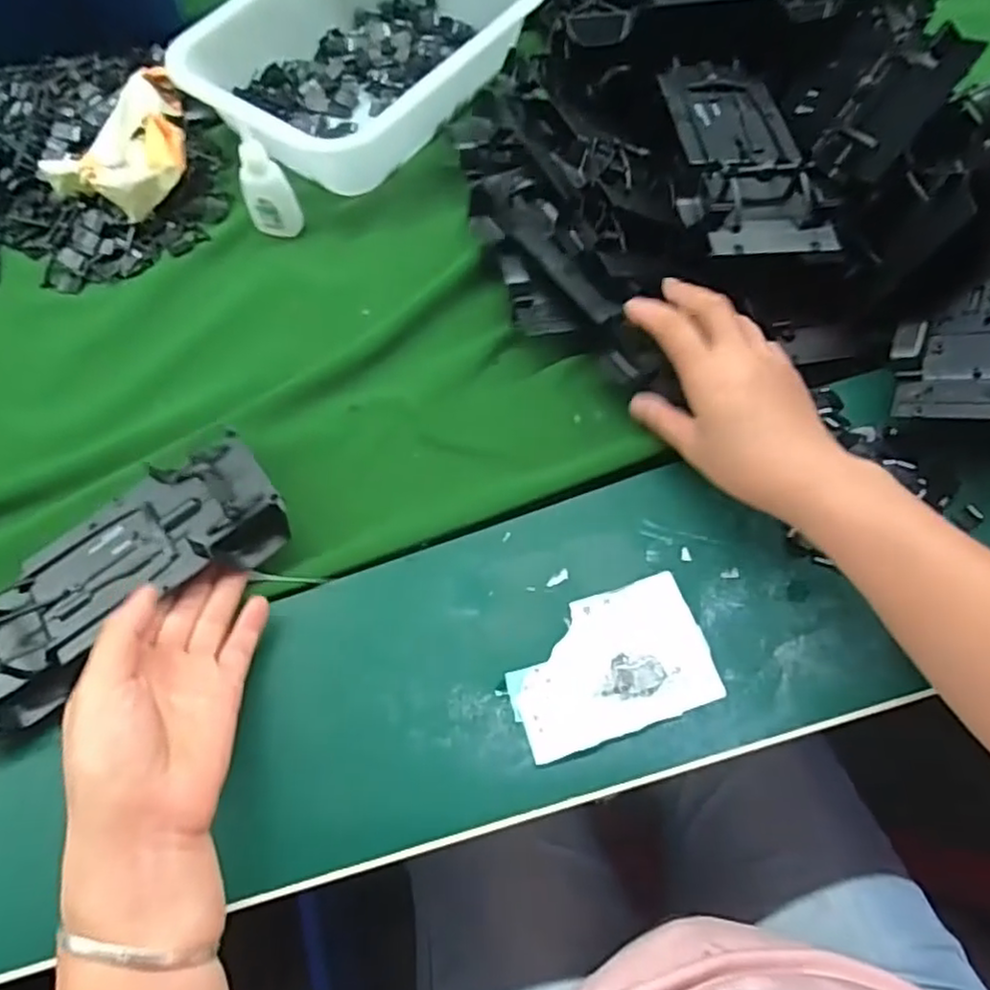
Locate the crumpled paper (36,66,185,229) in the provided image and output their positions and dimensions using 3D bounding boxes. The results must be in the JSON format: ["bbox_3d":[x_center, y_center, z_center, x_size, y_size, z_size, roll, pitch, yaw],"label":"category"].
[{"bbox_3d":[-0.244,-0.251,0.478,0.080,0.029,0.125,21,67,11],"label":"crumpled paper"}]

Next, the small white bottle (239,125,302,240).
[{"bbox_3d":[-0.152,-0.206,0.454,0.029,0.066,0.024,11,65,7],"label":"small white bottle"}]

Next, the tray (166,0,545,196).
[{"bbox_3d":[-0.092,-0.334,0.513,0.186,0.065,0.248,36,71,17],"label":"tray"}]

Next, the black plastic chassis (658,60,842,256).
[{"bbox_3d":[0.142,-0.198,0.388,0.072,0.028,0.148,-6,65,-1],"label":"black plastic chassis"}]

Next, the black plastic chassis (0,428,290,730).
[{"bbox_3d":[-0.201,0.046,0.346,0.194,0.026,0.073,-36,71,-9],"label":"black plastic chassis"}]

